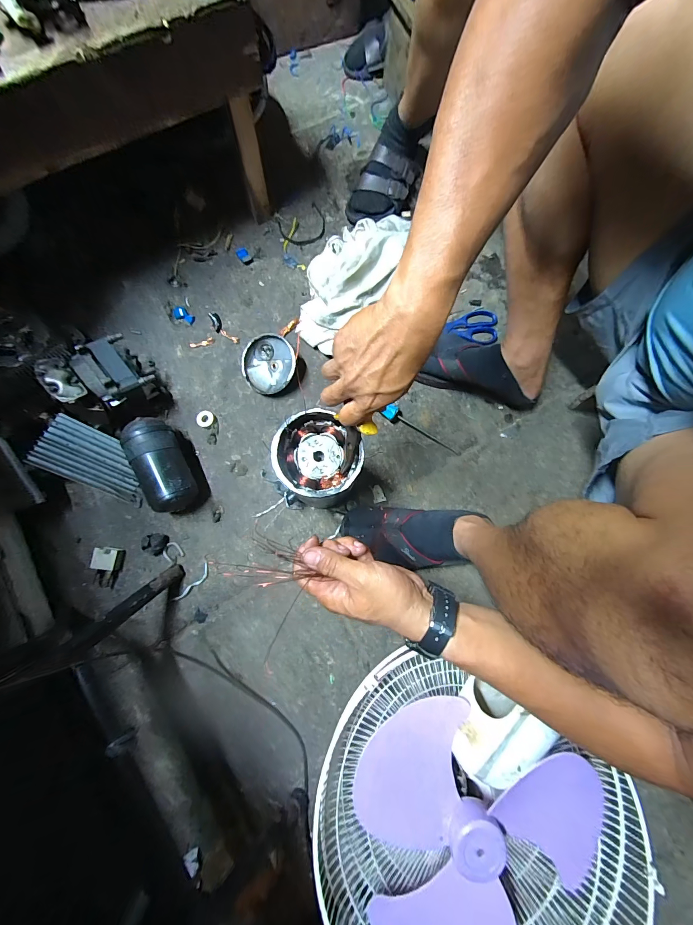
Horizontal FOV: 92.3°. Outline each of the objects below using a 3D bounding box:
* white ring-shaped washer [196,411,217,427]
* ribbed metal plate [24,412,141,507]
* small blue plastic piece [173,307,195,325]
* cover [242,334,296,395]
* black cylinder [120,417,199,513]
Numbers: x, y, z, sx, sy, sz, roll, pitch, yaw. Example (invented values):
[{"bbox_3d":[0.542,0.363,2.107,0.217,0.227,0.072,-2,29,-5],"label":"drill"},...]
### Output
[{"bbox_3d":[-0.262,-0.081,0.623,0.033,0.015,0.031,0,80,-1],"label":"white ring-shaped washer"},{"bbox_3d":[-0.419,-0.003,0.563,0.166,0.011,0.088,34,76,-29],"label":"ribbed metal plate"},{"bbox_3d":[-0.328,-0.299,0.675,0.050,0.010,0.024,26,78,4],"label":"small blue plastic piece"},{"bbox_3d":[-0.147,-0.183,0.624,0.109,0.037,0.108,3,101,11],"label":"cover"},{"bbox_3d":[-0.308,0.003,0.561,0.076,0.079,0.161,-24,92,-7],"label":"black cylinder"}]

